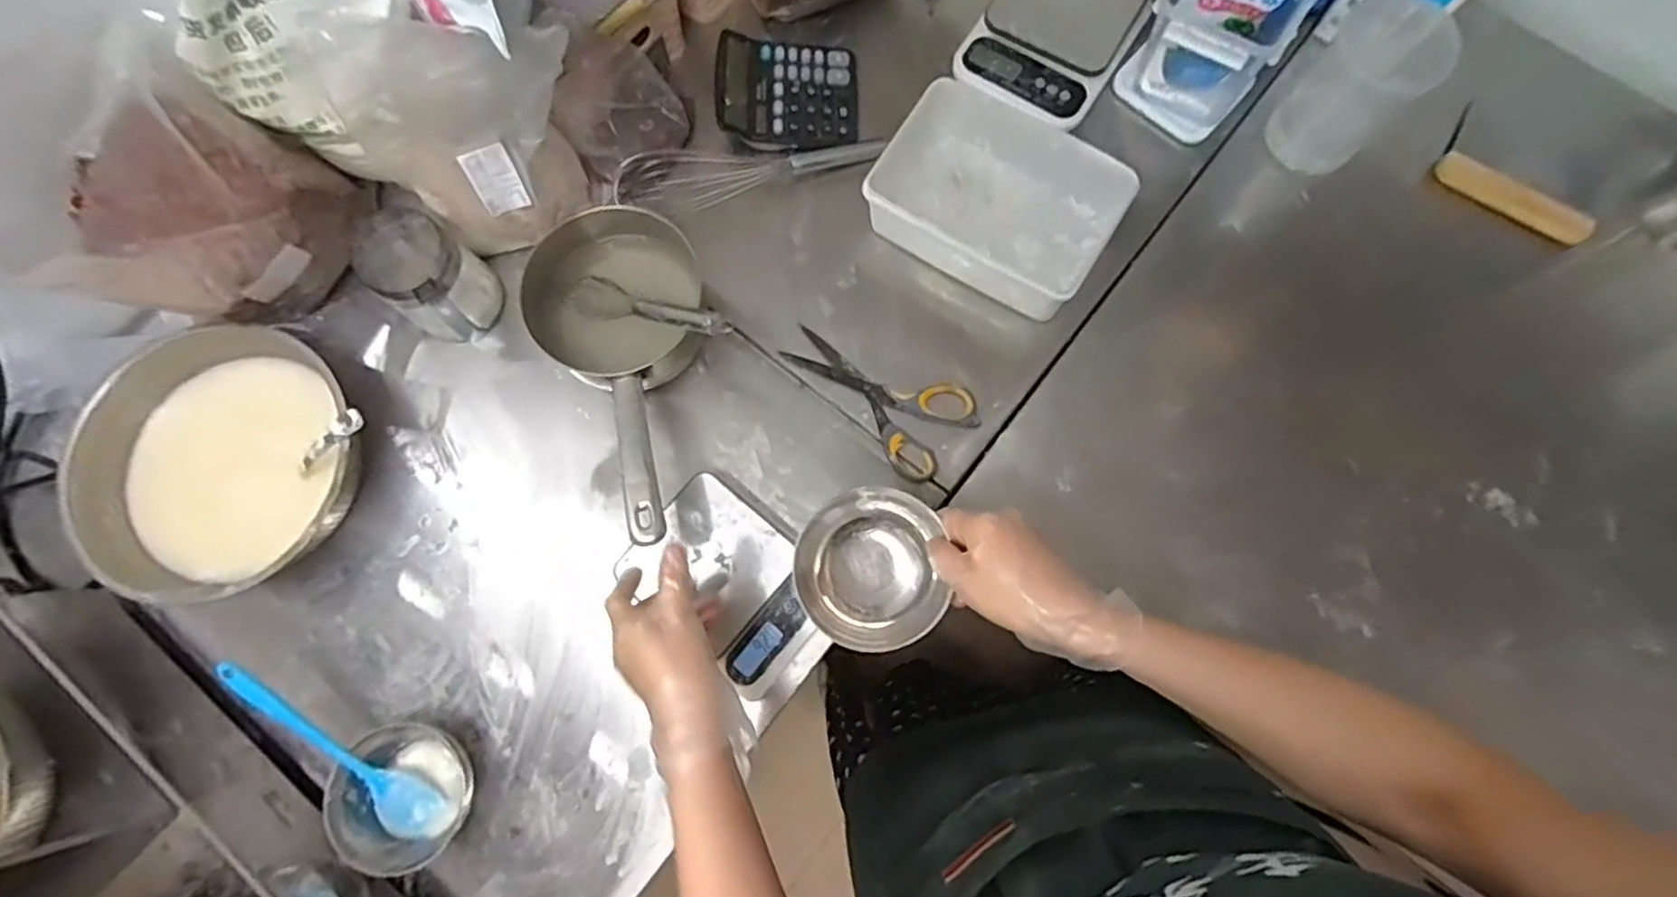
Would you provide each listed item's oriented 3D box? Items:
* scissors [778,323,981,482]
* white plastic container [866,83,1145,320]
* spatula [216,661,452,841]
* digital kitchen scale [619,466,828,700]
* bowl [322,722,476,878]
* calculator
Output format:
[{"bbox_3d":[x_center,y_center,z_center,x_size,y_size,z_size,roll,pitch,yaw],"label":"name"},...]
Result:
[{"bbox_3d":[0.045,-0.063,0.689,0.101,0.012,0.183,-43,80,-8],"label":"scissors"},{"bbox_3d":[0.150,-0.238,0.696,0.217,0.078,0.154,35,81,8],"label":"white plastic container"},{"bbox_3d":[-0.407,0.243,0.578,0.040,0.018,0.209,-46,101,-8],"label":"spatula"},{"bbox_3d":[-0.088,0.118,0.641,0.180,0.036,0.124,39,81,9],"label":"digital kitchen scale"},{"bbox_3d":[-0.366,0.294,0.607,0.103,0.044,0.112,0,78,1],"label":"bowl"},{"bbox_3d":[-0.052,-0.369,0.745,0.139,0.042,0.114,-2,78,1],"label":"calculator"}]

